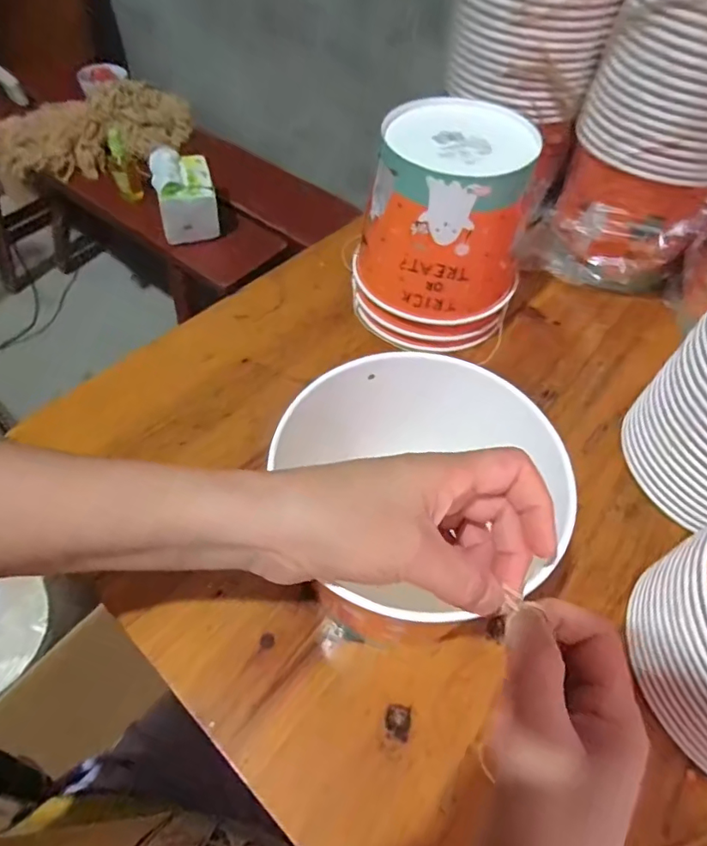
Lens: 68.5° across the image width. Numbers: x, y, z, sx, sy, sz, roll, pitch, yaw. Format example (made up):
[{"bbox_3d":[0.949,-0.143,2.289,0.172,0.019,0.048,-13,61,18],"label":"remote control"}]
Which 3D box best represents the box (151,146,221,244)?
[{"bbox_3d":[-0.295,-0.402,0.914,0.097,0.103,0.124,-12,57,-12],"label":"box"}]

